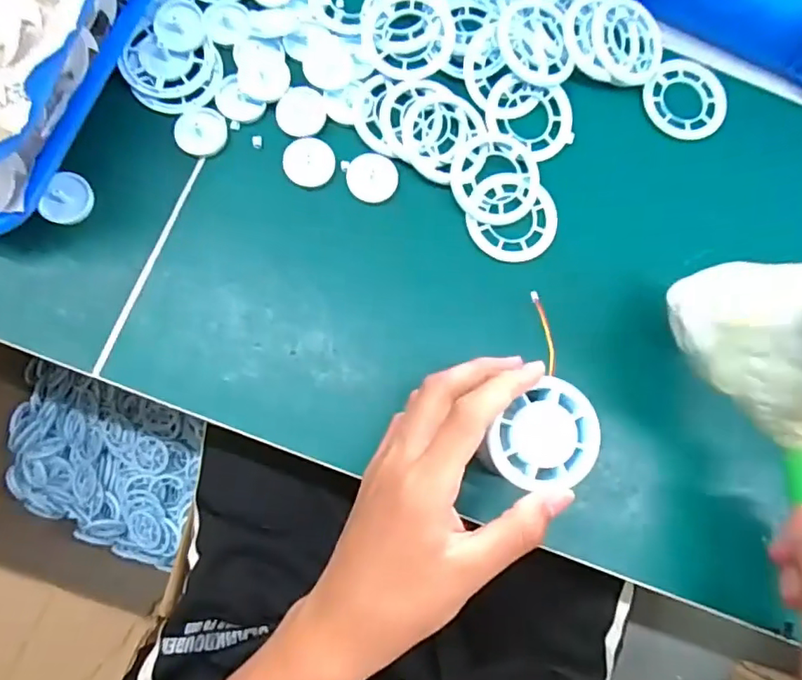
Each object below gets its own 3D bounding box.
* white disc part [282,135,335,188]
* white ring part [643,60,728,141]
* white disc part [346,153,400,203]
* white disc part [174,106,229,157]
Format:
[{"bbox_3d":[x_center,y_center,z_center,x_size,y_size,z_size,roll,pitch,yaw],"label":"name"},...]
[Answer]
[{"bbox_3d":[-0.057,-0.111,0.346,0.030,0.009,0.031,1,79,-5],"label":"white disc part"},{"bbox_3d":[0.198,-0.167,0.382,0.057,0.004,0.058,1,80,-5],"label":"white ring part"},{"bbox_3d":[-0.018,-0.102,0.349,0.031,0.004,0.030,8,79,-4],"label":"white disc part"},{"bbox_3d":[-0.123,-0.129,0.344,0.030,0.005,0.030,5,79,-4],"label":"white disc part"}]

